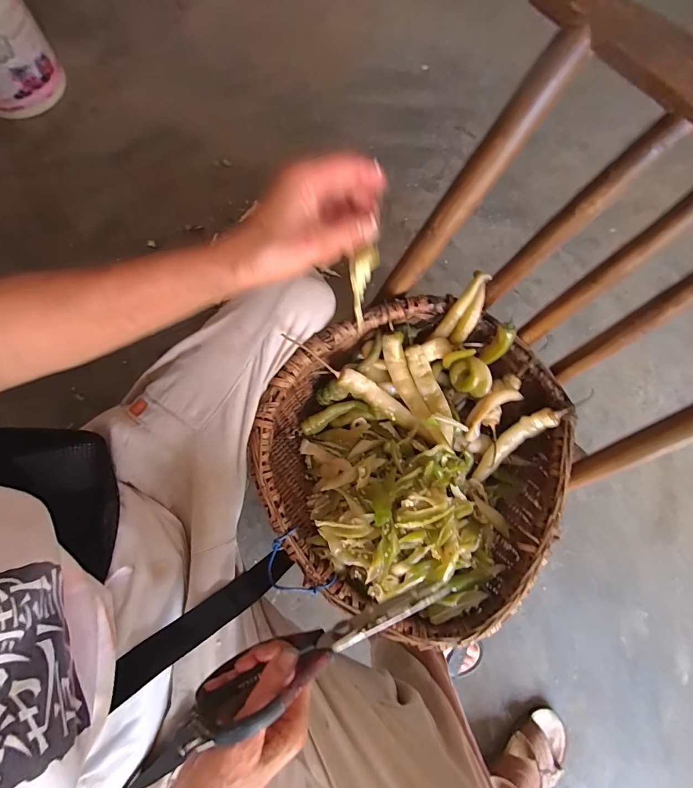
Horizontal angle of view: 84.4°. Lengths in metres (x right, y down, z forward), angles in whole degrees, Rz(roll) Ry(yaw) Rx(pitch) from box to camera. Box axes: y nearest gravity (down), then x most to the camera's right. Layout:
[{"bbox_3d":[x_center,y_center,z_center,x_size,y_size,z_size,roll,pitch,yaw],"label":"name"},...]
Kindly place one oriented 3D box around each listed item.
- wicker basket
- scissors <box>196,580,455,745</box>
[{"bbox_3d":[0.080,0.065,0.460,0.329,0.088,0.345,0,79,1],"label":"wicker basket"},{"bbox_3d":[-0.012,0.196,0.303,0.207,0.071,0.022,-20,79,-16],"label":"scissors"}]

